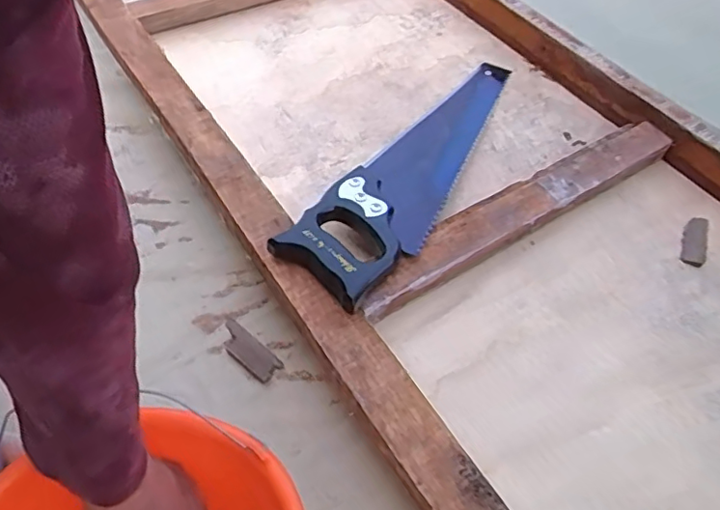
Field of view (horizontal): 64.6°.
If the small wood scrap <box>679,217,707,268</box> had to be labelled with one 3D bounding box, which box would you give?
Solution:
[{"bbox_3d":[0.411,-0.018,0.699,0.026,0.008,0.081,22,55,12],"label":"small wood scrap"}]

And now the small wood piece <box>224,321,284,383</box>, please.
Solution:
[{"bbox_3d":[-0.129,0.110,0.649,0.084,0.004,0.033,35,57,22],"label":"small wood piece"}]

